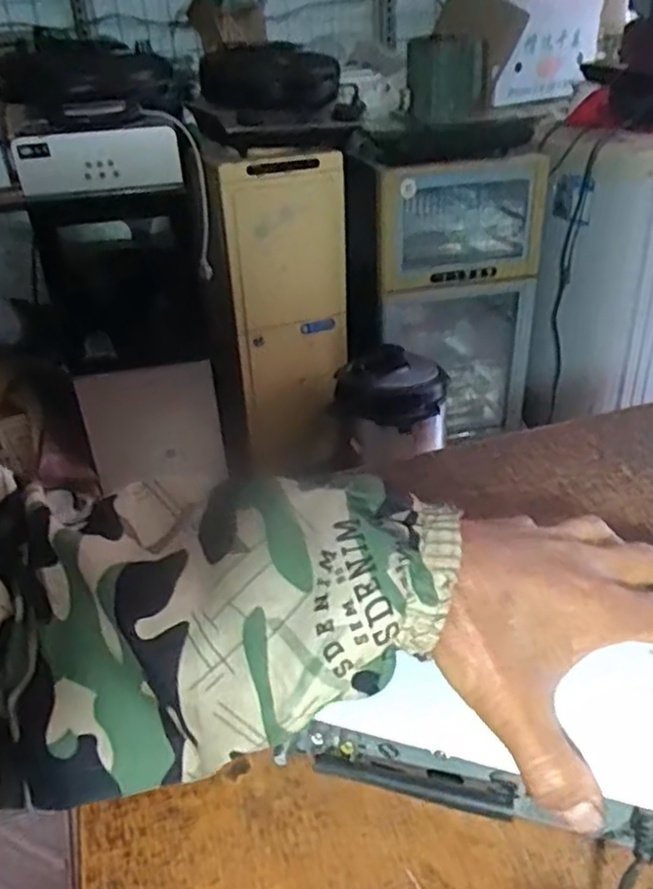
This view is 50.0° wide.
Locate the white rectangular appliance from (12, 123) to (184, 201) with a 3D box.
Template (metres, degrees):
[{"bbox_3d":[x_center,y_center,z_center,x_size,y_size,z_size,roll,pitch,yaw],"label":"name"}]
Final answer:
[{"bbox_3d":[-0.396,-0.490,1.214,0.273,0.106,0.057,-8,33,-7],"label":"white rectangular appliance"}]

